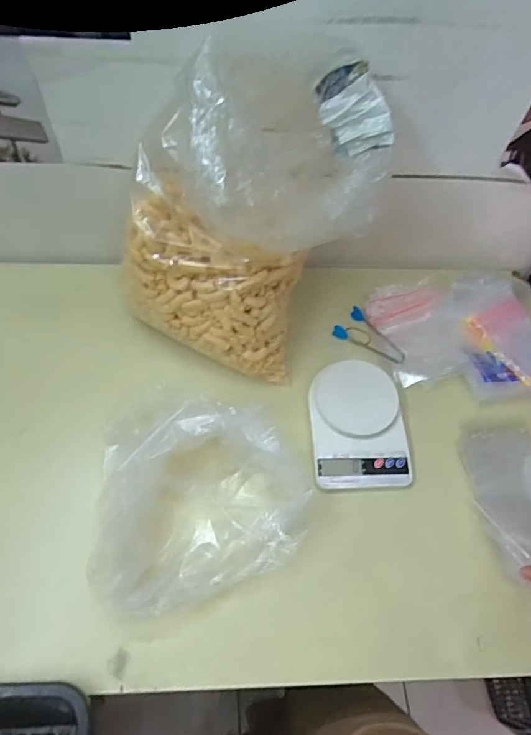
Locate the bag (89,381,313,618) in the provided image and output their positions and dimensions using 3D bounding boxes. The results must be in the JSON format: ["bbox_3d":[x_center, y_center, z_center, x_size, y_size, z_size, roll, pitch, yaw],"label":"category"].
[{"bbox_3d":[-0.100,0.132,0.589,0.241,0.091,0.261,-19,64,-14],"label":"bag"}]

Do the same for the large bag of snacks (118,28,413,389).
[{"bbox_3d":[-0.001,-0.198,0.613,0.257,0.334,0.292,28,63,11],"label":"large bag of snacks"}]

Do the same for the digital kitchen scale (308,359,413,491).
[{"bbox_3d":[0.125,0.076,0.669,0.124,0.029,0.171,-2,61,-5],"label":"digital kitchen scale"}]

